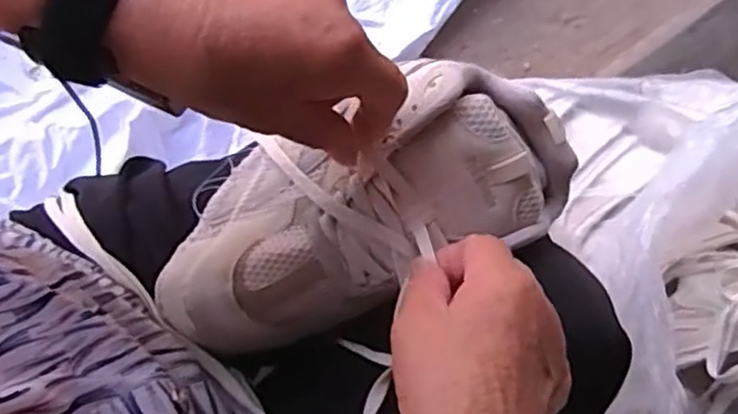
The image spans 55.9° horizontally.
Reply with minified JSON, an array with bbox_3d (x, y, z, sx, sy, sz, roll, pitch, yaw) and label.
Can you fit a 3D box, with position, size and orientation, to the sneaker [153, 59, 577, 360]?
[{"bbox_3d":[-0.006,0.000,0.388,0.233,0.080,0.104,-25,79,5],"label":"sneaker"}]

